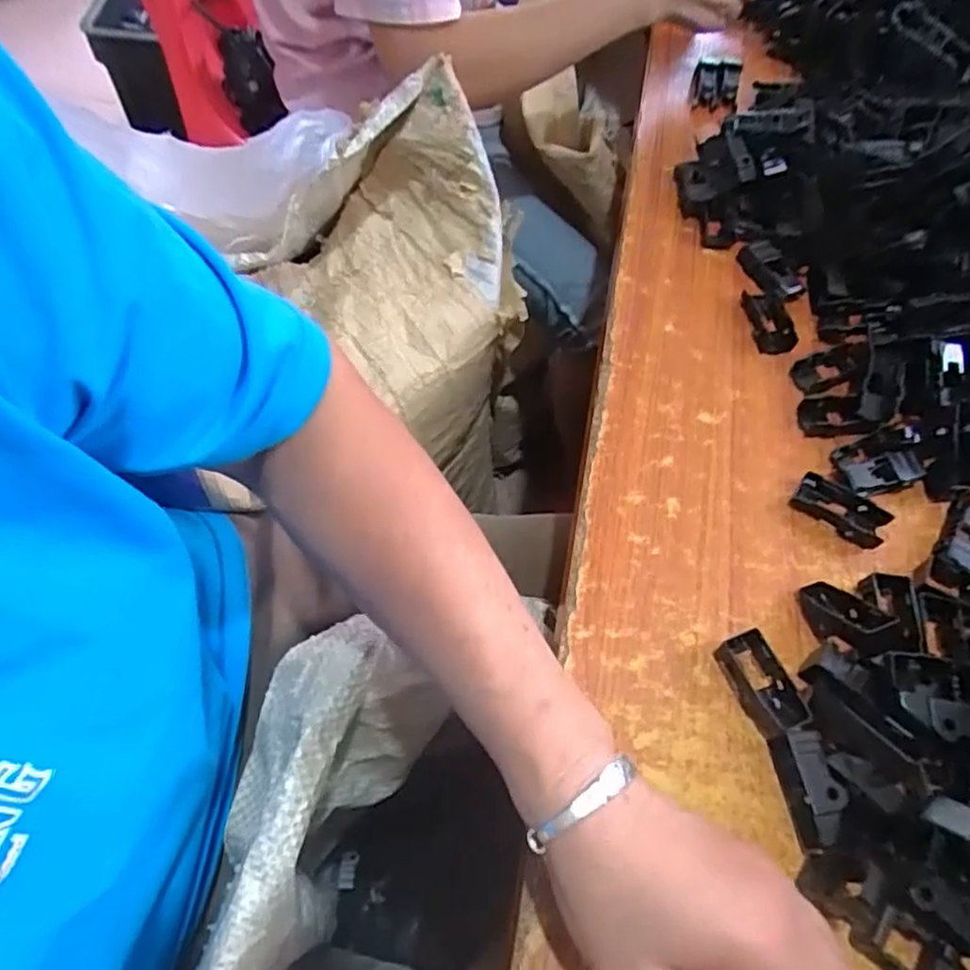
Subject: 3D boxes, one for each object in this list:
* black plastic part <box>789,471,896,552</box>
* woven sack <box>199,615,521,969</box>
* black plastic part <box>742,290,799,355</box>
[{"bbox_3d":[0.214,0.015,0.401,0.053,0.007,0.028,34,63,14],"label":"black plastic part"},{"bbox_3d":[-0.065,0.299,0.508,0.153,0.495,0.242,14,60,3],"label":"woven sack"},{"bbox_3d":[0.202,-0.116,0.471,0.027,0.011,0.054,-1,60,-6],"label":"black plastic part"}]

